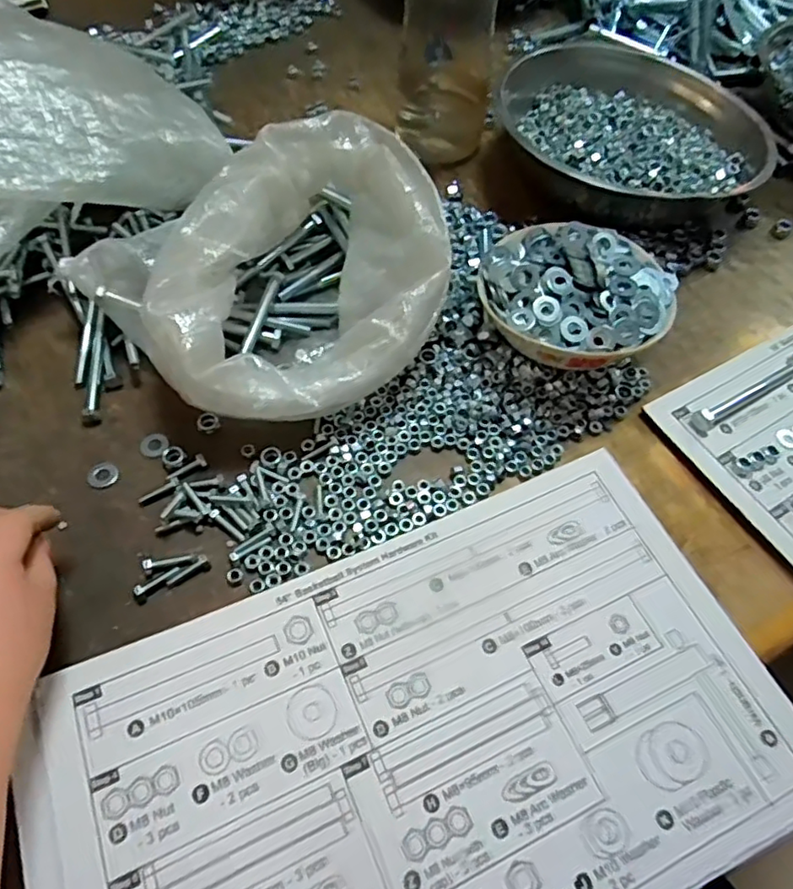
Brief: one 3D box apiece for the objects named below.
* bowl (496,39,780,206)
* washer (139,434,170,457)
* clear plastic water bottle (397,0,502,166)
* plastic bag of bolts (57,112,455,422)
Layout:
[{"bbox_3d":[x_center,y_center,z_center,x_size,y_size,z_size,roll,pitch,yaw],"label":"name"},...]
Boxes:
[{"bbox_3d":[0.230,-0.300,0.590,0.202,0.077,0.221,1,58,-2],"label":"bowl"},{"bbox_3d":[-0.176,0.000,0.445,0.021,0.004,0.020,0,64,0],"label":"washer"},{"bbox_3d":[0.050,-0.377,0.556,0.085,0.197,0.081,5,58,0],"label":"clear plastic water bottle"},{"bbox_3d":[-0.072,-0.122,0.450,0.197,0.120,0.234,38,64,19],"label":"plastic bag of bolts"}]

